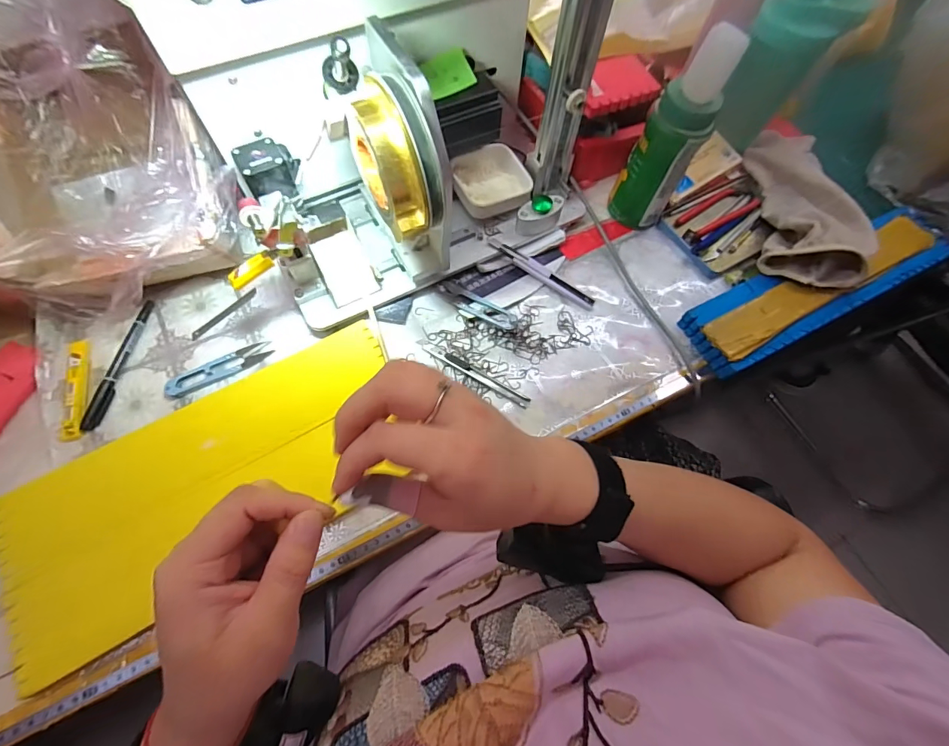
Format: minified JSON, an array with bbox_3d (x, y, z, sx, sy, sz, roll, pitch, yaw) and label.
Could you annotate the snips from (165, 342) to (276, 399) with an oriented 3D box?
[{"bbox_3d":[-0.254,-0.006,0.420,0.101,0.004,0.023,-25,70,-12],"label":"snips"}]

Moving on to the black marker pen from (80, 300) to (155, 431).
[{"bbox_3d":[-0.355,-0.011,0.420,0.015,0.009,0.138,7,66,1],"label":"black marker pen"}]

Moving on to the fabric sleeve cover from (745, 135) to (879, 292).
[{"bbox_3d":[0.397,-0.210,0.505,0.108,0.065,0.260,12,67,3],"label":"fabric sleeve cover"}]

